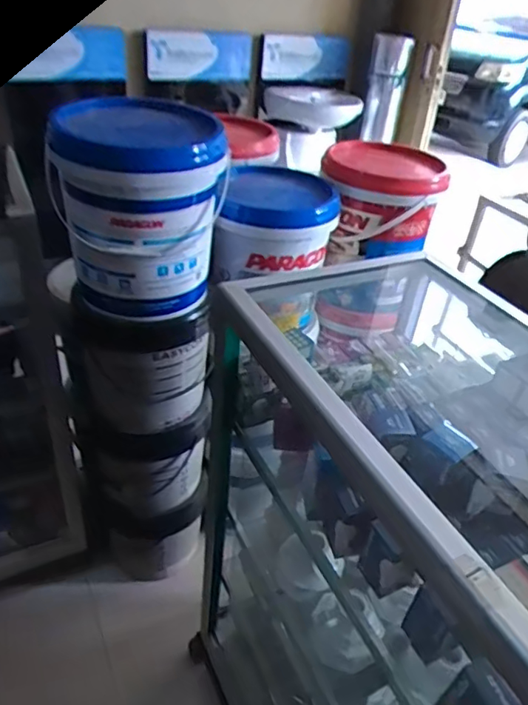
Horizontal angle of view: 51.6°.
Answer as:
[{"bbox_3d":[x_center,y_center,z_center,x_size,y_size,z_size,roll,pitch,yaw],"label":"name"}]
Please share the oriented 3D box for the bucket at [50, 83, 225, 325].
[{"bbox_3d":[-0.244,-0.280,1.069,0.301,0.346,0.315,4,35,-3],"label":"bucket"}]

